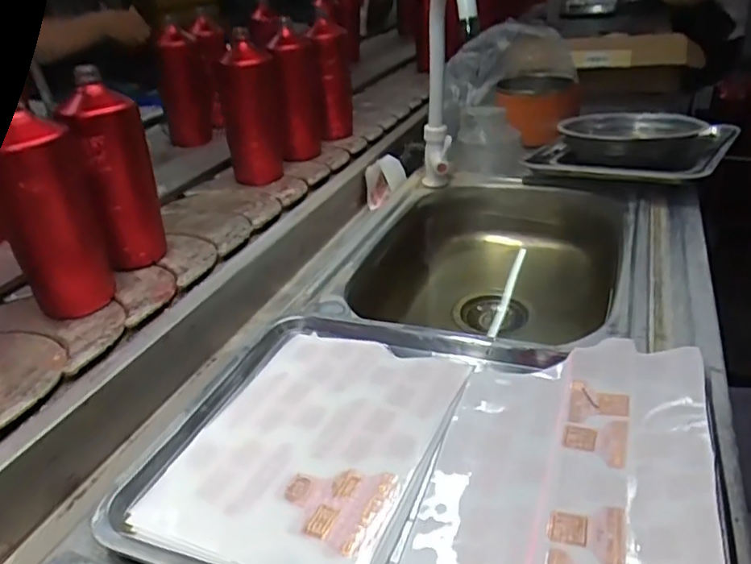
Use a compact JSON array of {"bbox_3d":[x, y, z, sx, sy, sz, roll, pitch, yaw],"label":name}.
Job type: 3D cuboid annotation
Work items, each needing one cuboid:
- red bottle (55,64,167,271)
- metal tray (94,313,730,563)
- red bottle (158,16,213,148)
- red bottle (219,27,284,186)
[{"bbox_3d":[-0.280,-0.113,0.656,0.081,0.190,0.071,-9,30,-19],"label":"red bottle"},{"bbox_3d":[0.035,0.117,0.437,0.375,0.044,0.285,11,30,16],"label":"metal tray"},{"bbox_3d":[-0.339,-0.344,1.074,0.080,0.190,0.063,-9,30,-19],"label":"red bottle"},{"bbox_3d":[-0.178,-0.247,0.885,0.089,0.193,0.074,-5,29,-13],"label":"red bottle"}]

